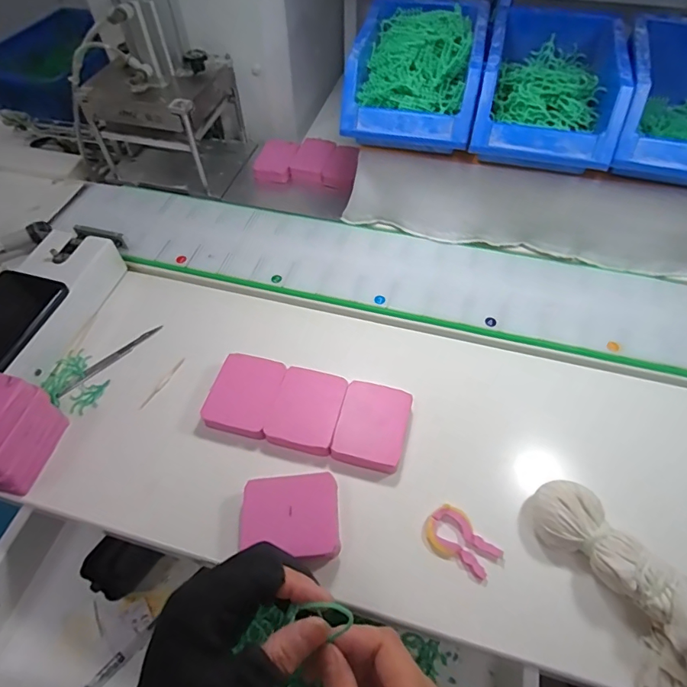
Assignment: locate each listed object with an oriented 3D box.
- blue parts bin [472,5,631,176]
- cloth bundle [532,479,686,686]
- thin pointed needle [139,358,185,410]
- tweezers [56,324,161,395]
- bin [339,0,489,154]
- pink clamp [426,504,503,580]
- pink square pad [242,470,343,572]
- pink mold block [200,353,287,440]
[{"bbox_3d":[0.198,-0.254,0.444,0.123,0.065,0.190,11,56,9],"label":"blue parts bin"},{"bbox_3d":[0.199,0.164,0.305,0.067,0.051,0.161,-21,57,-14],"label":"cloth bundle"},{"bbox_3d":[-0.170,0.037,0.427,0.005,0.004,0.060,24,60,16],"label":"thin pointed needle"},{"bbox_3d":[-0.228,0.014,0.445,0.011,0.004,0.108,39,65,24],"label":"tweezers"},{"bbox_3d":[0.078,-0.279,0.463,0.122,0.073,0.182,12,56,9],"label":"bin"},{"bbox_3d":[0.088,0.150,0.342,0.054,0.009,0.033,37,63,24],"label":"pink clamp"},{"bbox_3d":[-0.040,0.135,0.345,0.072,0.028,0.062,-3,55,-1],"label":"pink square pad"},{"bbox_3d":[-0.087,0.047,0.407,0.057,0.019,0.072,12,56,9],"label":"pink mold block"}]

